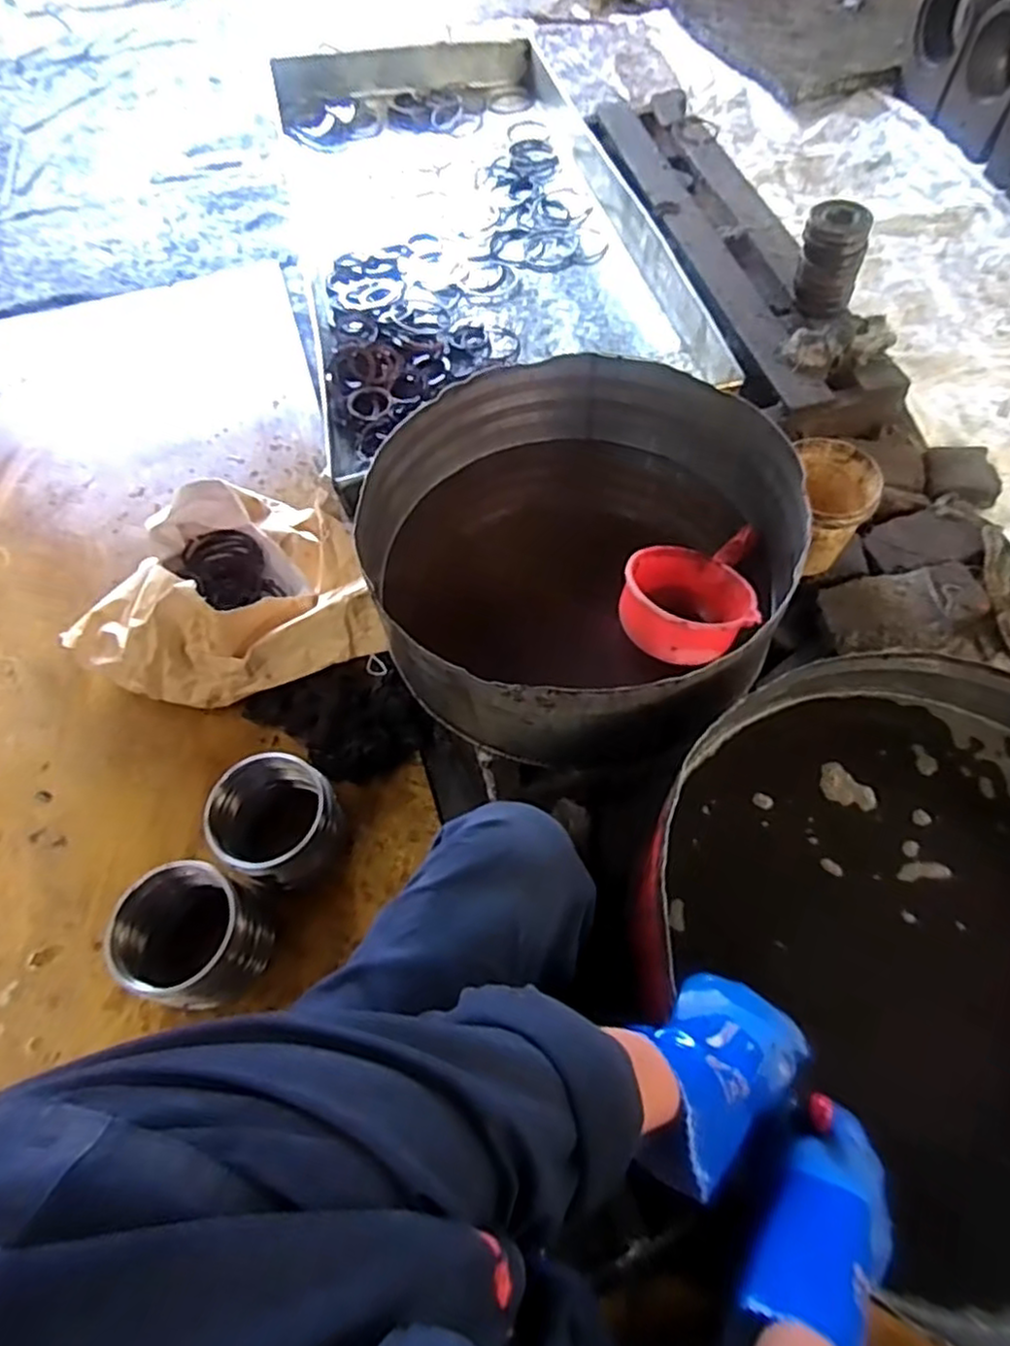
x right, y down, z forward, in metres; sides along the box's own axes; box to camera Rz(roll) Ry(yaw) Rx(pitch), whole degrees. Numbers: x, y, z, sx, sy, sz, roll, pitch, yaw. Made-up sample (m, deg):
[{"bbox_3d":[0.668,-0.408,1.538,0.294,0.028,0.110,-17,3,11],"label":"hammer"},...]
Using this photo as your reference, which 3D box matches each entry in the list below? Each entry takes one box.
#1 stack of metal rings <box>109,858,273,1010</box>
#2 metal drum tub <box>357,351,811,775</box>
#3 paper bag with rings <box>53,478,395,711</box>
[{"bbox_3d":[-0.418,0.358,0.951,0.165,0.168,0.161,20,67,12],"label":"stack of metal rings"},{"bbox_3d":[0.101,-0.152,1.052,0.535,0.391,0.581,-1,64,2],"label":"metal drum tub"},{"bbox_3d":[-0.484,-0.151,1.202,0.514,0.182,0.381,-8,64,-1],"label":"paper bag with rings"}]

